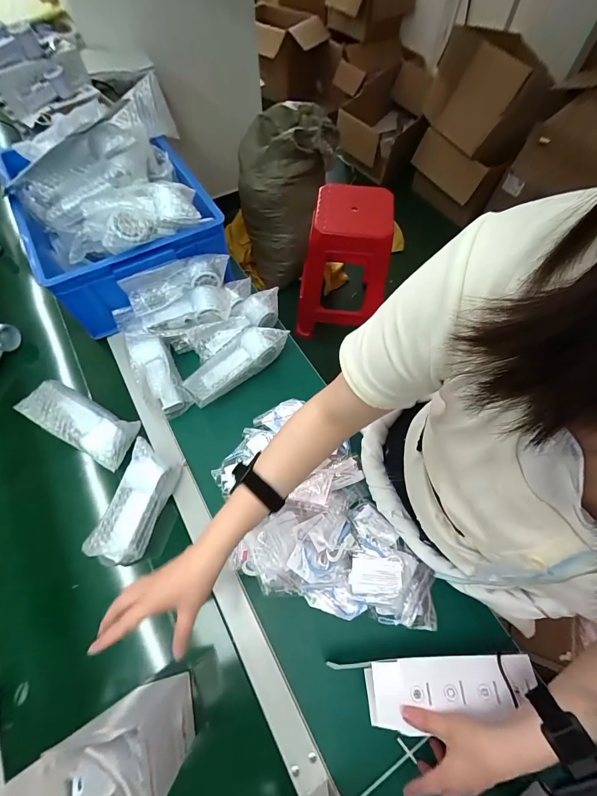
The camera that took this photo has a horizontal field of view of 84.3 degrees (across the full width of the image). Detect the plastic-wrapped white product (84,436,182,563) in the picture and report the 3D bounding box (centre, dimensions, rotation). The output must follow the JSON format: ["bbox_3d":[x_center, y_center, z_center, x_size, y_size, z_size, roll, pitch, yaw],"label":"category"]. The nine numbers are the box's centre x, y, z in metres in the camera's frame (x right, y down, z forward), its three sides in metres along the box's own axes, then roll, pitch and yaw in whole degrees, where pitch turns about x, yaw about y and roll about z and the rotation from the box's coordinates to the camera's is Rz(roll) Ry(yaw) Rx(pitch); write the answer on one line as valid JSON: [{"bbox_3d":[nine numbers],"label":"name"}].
[{"bbox_3d":[-0.254,0.168,0.522,0.075,0.067,0.172,16,63,7],"label":"plastic-wrapped white product"}]

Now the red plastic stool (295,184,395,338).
[{"bbox_3d":[0.190,-0.558,1.436,0.343,0.562,0.294,9,63,4],"label":"red plastic stool"}]

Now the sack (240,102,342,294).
[{"bbox_3d":[-0.074,-0.942,1.611,0.343,0.759,0.336,22,42,10],"label":"sack"}]

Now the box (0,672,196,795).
[{"bbox_3d":[-0.175,0.360,0.324,0.087,0.236,0.078,-8,63,-5],"label":"box"}]

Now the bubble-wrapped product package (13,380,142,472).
[{"bbox_3d":[-0.373,0.043,0.578,0.198,0.058,0.085,25,65,12],"label":"bubble-wrapped product package"}]

